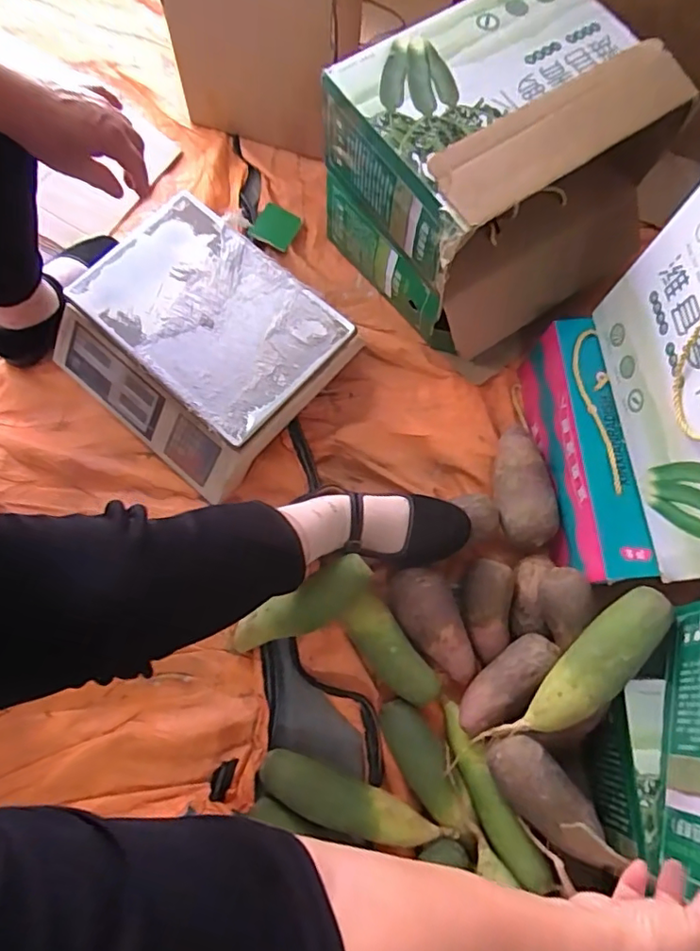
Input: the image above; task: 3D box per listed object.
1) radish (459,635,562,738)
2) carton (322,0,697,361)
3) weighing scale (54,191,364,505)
[{"bbox_3d":[0.182,0.242,0.633,0.052,0.050,0.140,39,77,10],"label":"radish"},{"bbox_3d":[0.205,-0.402,0.730,0.366,0.263,0.321,-32,77,-10],"label":"carton"},{"bbox_3d":[-0.211,-0.186,0.759,0.347,0.091,0.290,42,77,10],"label":"weighing scale"}]

